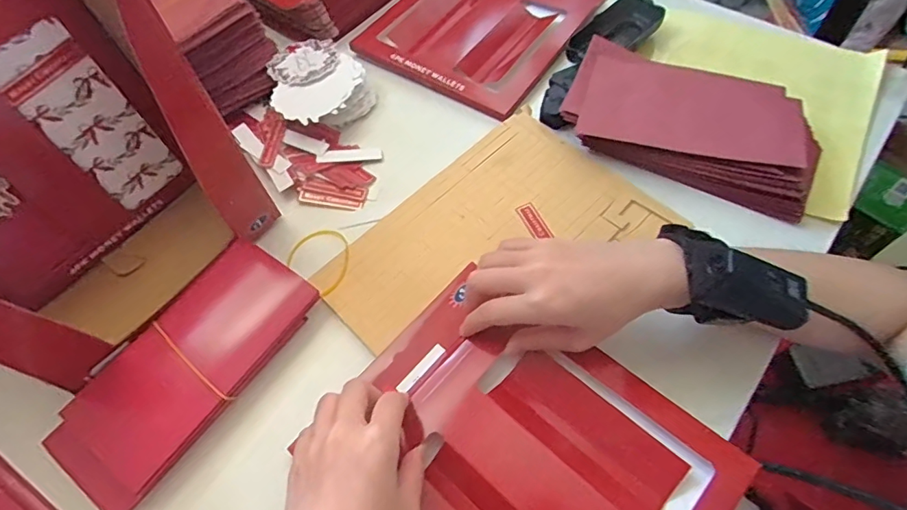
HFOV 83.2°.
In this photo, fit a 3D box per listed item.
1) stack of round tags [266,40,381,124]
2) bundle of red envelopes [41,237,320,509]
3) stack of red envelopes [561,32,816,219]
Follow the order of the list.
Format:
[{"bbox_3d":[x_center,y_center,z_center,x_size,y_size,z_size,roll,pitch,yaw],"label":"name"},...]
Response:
[{"bbox_3d":[-0.136,-0.171,0.507,0.093,0.030,0.109,-30,62,-11],"label":"stack of round tags"},{"bbox_3d":[-0.192,0.080,0.375,0.087,0.020,0.192,32,68,21],"label":"bundle of red envelopes"},{"bbox_3d":[0.210,-0.119,0.459,0.213,0.043,0.121,20,64,16],"label":"stack of red envelopes"}]

